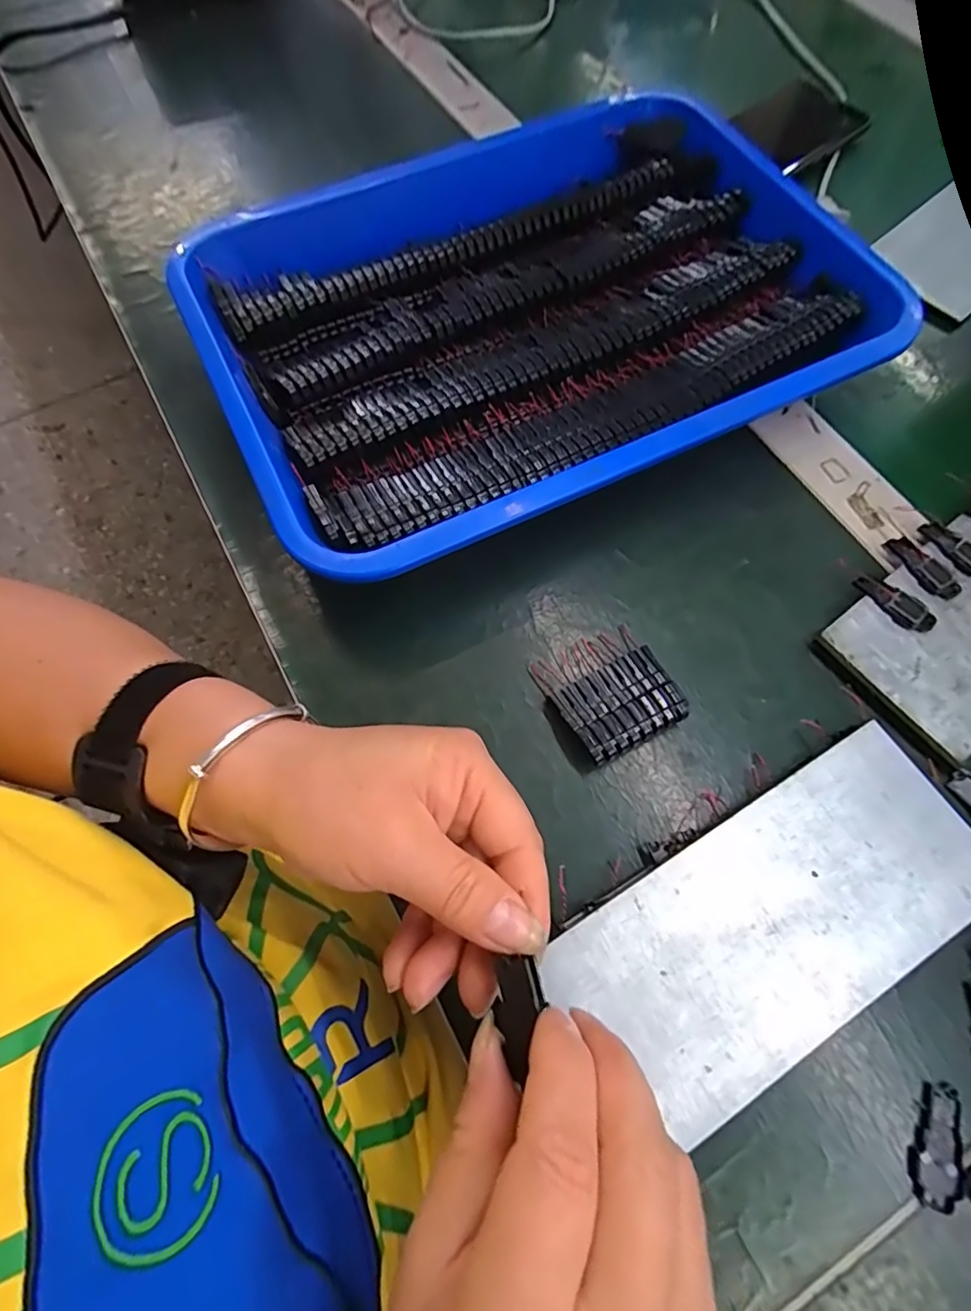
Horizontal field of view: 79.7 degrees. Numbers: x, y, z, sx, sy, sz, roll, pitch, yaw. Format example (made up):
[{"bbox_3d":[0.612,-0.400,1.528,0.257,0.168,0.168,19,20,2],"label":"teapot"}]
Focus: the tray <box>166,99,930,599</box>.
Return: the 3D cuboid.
[{"bbox_3d":[0.029,-0.203,0.339,0.371,0.048,0.275,-25,71,-12],"label":"tray"}]

